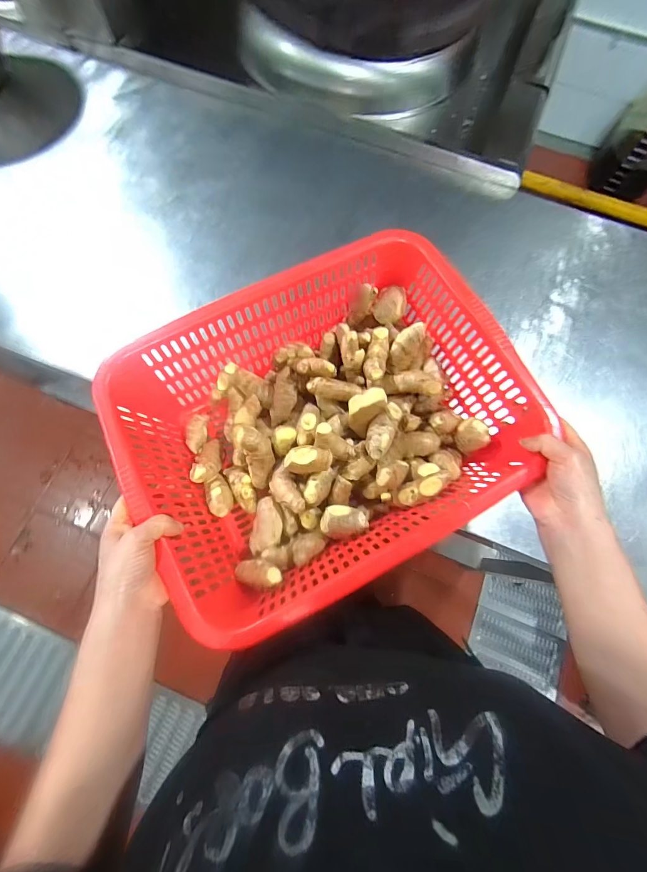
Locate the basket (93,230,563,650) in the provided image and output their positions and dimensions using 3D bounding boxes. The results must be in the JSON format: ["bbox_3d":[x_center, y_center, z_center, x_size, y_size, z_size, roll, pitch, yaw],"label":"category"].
[{"bbox_3d":[0.002,-0.013,0.435,0.419,0.129,0.326,-28,75,-10],"label":"basket"}]

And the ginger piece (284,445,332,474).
[{"bbox_3d":[-0.016,0.028,0.422,0.054,0.023,0.028,-6,59,18],"label":"ginger piece"}]

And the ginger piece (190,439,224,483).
[{"bbox_3d":[-0.146,0.033,0.465,0.030,0.028,0.068,11,46,2],"label":"ginger piece"}]

